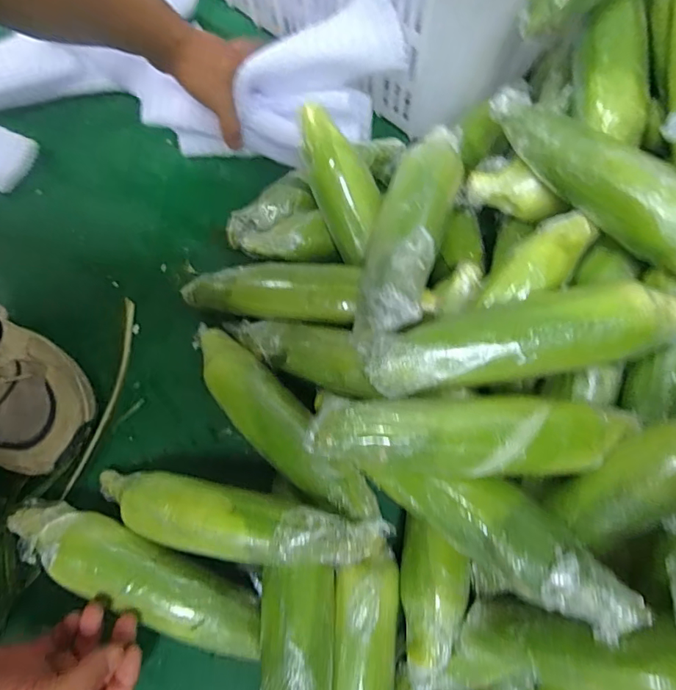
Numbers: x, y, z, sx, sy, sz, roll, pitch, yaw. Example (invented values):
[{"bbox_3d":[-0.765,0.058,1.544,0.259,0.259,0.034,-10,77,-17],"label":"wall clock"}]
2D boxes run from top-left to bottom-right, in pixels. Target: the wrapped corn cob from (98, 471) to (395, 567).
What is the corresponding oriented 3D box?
[{"bbox_3d":[-0.092,0.137,0.377,0.255,0.039,0.053,3,67,20],"label":"wrapped corn cob"}]

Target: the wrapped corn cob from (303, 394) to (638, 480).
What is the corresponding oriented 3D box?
[{"bbox_3d":[0.095,0.065,0.334,0.225,0.054,0.049,1,68,-3],"label":"wrapped corn cob"}]

